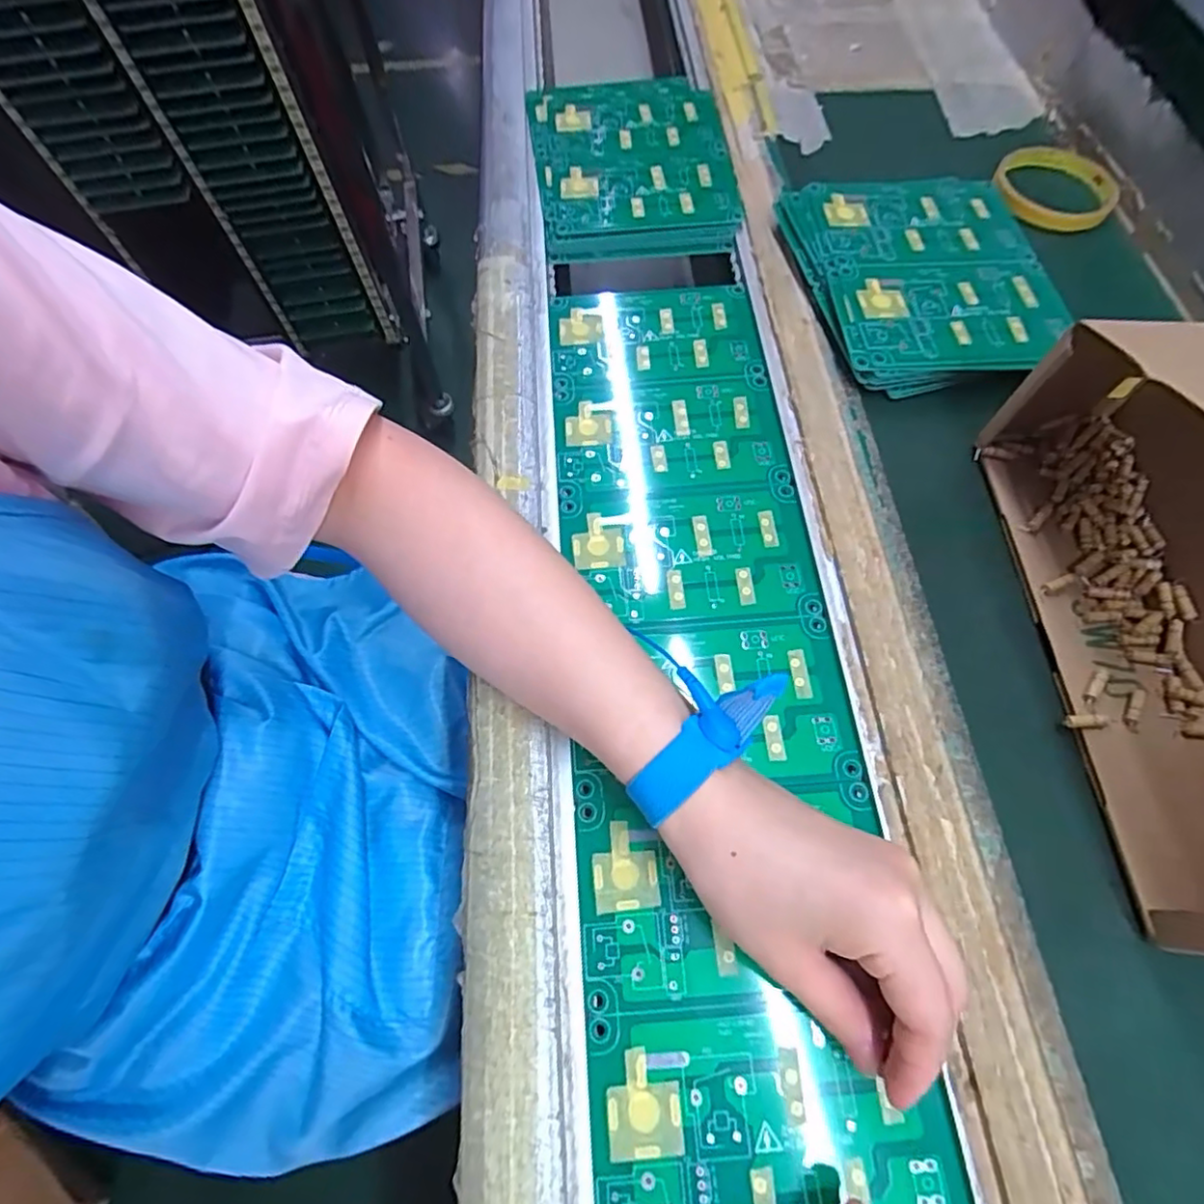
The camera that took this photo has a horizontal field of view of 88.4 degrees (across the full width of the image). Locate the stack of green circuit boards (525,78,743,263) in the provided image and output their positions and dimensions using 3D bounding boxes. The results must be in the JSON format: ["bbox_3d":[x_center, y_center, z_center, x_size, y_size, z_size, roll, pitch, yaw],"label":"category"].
[{"bbox_3d":[0.022,-0.352,0.490,0.152,0.015,0.208,-5,65,1],"label":"stack of green circuit boards"}]

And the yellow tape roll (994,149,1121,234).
[{"bbox_3d":[0.334,-0.307,0.455,0.081,0.013,0.084,-1,65,2],"label":"yellow tape roll"}]

